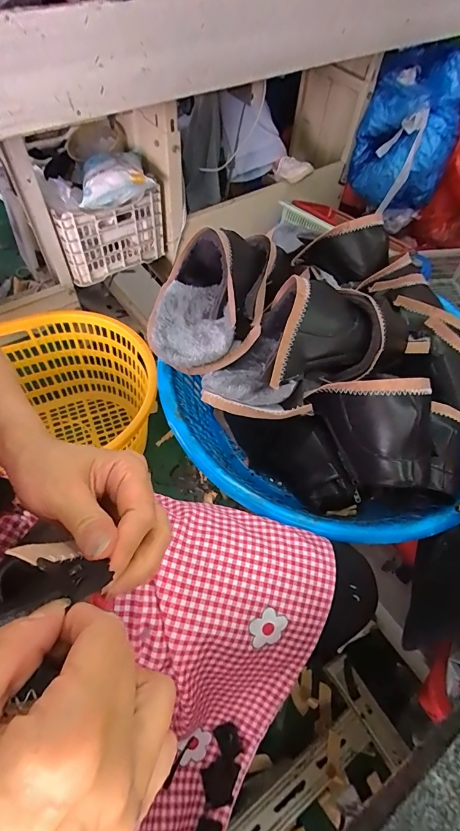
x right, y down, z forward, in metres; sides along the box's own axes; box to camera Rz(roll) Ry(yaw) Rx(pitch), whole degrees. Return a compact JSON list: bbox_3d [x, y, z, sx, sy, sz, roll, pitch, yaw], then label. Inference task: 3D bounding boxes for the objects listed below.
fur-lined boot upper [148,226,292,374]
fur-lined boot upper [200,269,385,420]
[{"bbox_3d":[-0.024,-0.185,0.590,0.180,0.116,0.226,14,58,5],"label":"fur-lined boot upper"},{"bbox_3d":[0.083,-0.078,0.506,0.181,0.127,0.202,31,61,15],"label":"fur-lined boot upper"}]

